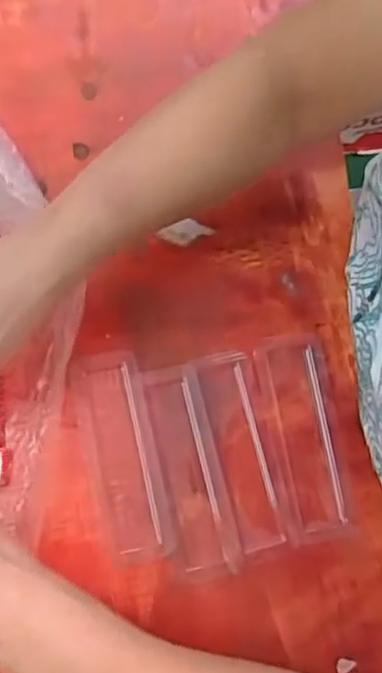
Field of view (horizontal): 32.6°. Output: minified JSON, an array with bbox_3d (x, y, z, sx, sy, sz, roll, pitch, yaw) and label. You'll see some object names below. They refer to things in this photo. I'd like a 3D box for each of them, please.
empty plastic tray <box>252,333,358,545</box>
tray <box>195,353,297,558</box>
[{"bbox_3d":[0.079,0.066,0.449,0.050,0.012,0.135,-10,77,-3],"label":"empty plastic tray"},{"bbox_3d":[0.038,0.077,0.445,0.041,0.011,0.134,-14,77,-4],"label":"tray"}]

